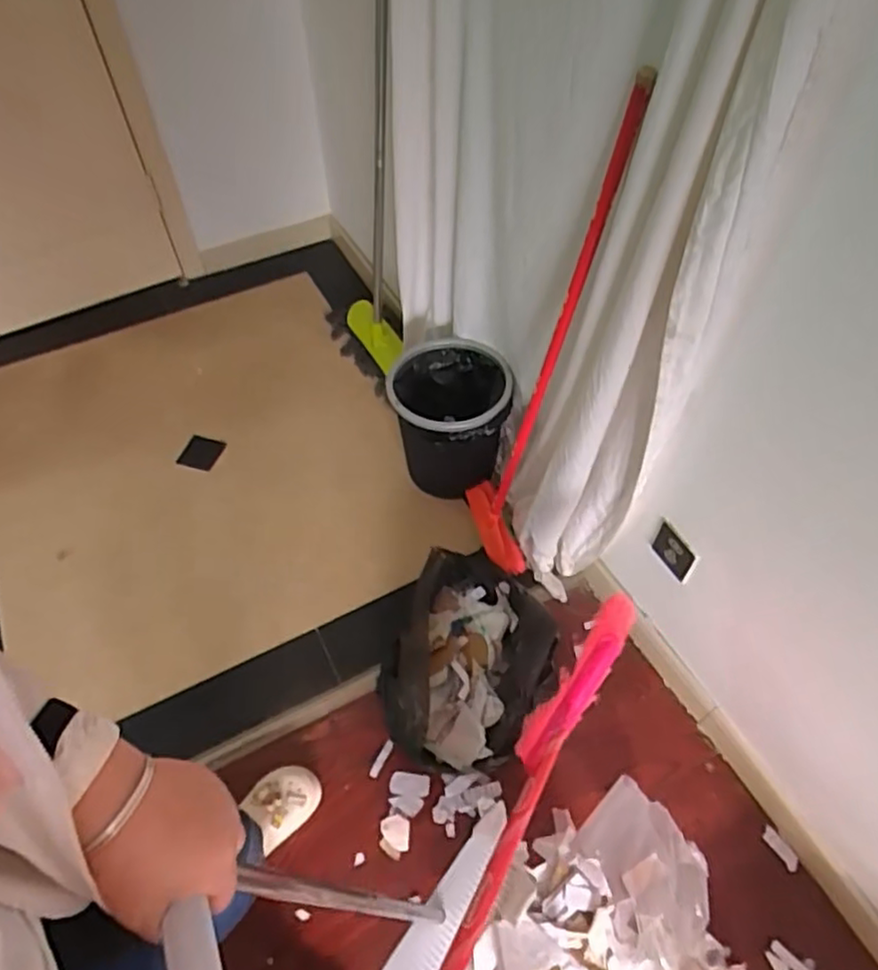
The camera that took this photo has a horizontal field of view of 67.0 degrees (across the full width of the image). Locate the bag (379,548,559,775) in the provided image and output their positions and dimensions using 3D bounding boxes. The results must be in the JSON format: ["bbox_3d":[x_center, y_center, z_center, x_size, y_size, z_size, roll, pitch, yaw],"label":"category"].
[{"bbox_3d":[0.053,0.330,1.342,0.347,0.142,0.465,5,53,5],"label":"bag"}]

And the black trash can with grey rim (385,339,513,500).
[{"bbox_3d":[0.031,-0.134,1.578,0.261,0.351,0.255,0,53,0],"label":"black trash can with grey rim"}]

